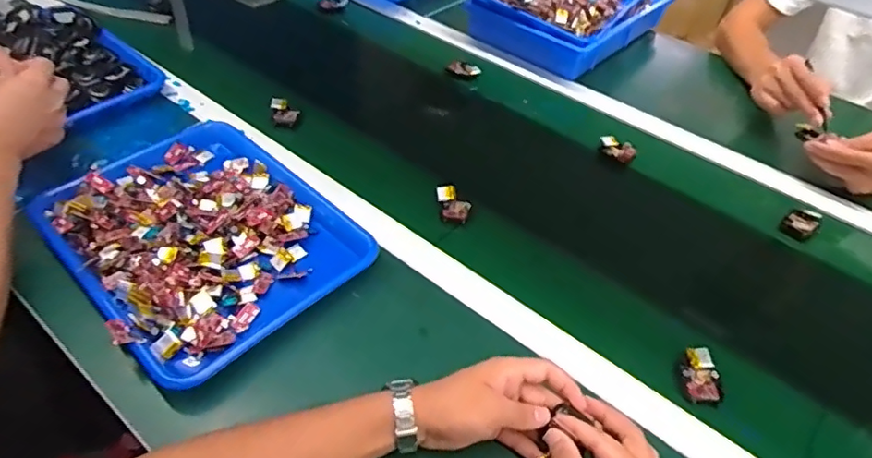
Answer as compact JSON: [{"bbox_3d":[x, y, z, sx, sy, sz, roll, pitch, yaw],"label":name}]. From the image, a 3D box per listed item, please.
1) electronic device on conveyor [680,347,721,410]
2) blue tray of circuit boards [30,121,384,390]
[{"bbox_3d":[0.257,0.143,0.547,0.038,0.017,0.054,10,45,5],"label":"electronic device on conveyor"},{"bbox_3d":[-0.251,0.002,0.613,0.319,0.040,0.251,36,53,28],"label":"blue tray of circuit boards"}]

